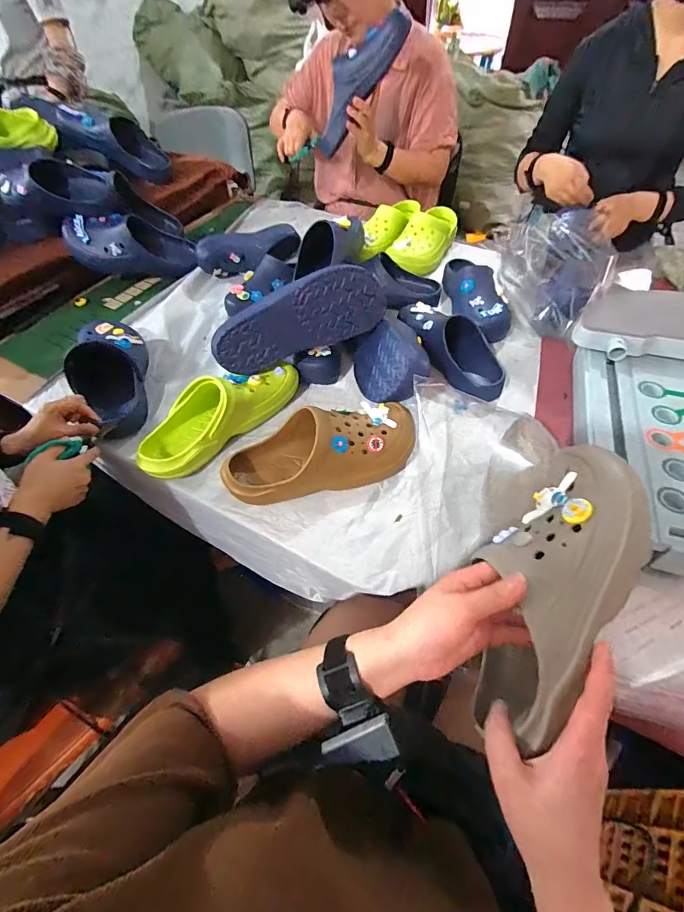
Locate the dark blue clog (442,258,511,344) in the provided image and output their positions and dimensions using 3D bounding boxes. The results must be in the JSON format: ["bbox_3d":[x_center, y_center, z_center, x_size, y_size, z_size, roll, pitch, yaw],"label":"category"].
[{"bbox_3d":[0.291,-0.353,0.861,0.107,0.084,0.246,-4,52,0],"label":"dark blue clog"}]

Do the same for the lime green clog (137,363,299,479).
[{"bbox_3d":[-0.202,-0.081,0.653,0.095,0.095,0.290,35,62,26],"label":"lime green clog"}]

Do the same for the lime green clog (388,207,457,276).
[{"bbox_3d":[0.220,-0.554,1.025,0.106,0.086,0.287,25,58,21],"label":"lime green clog"}]

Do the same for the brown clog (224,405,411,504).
[{"bbox_3d":[-0.034,-0.005,0.600,0.280,0.090,0.108,-15,53,-9],"label":"brown clog"}]

